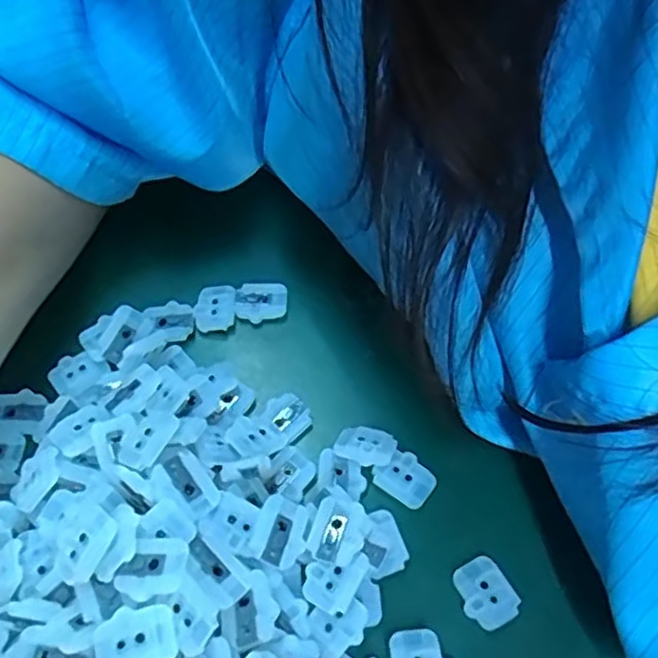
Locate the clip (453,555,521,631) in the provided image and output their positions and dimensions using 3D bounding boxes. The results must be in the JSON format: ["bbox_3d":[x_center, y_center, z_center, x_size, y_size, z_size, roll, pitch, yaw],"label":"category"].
[{"bbox_3d":[0.052,0.088,0.231,0.017,0.005,0.022,-25,63,-13],"label":"clip"}]

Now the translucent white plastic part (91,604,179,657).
[{"bbox_3d":[-0.056,0.087,0.191,0.026,0.005,0.018,-15,61,-8],"label":"translucent white plastic part"}]

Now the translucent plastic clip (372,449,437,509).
[{"bbox_3d":[0.028,0.053,0.250,0.020,0.006,0.017,33,66,17],"label":"translucent plastic clip"}]

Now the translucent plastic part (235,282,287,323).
[{"bbox_3d":[-0.029,-0.012,0.292,0.021,0.005,0.017,-6,61,-3],"label":"translucent plastic part"}]

